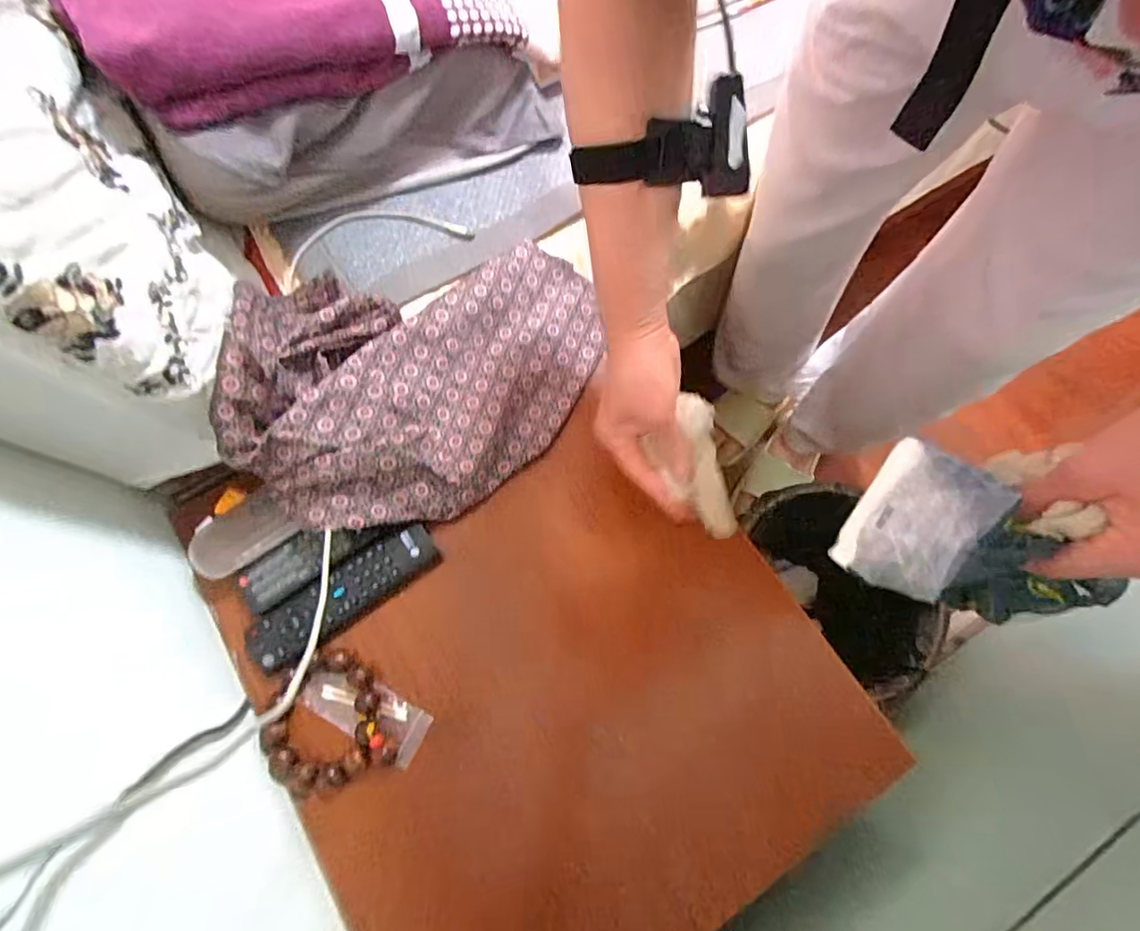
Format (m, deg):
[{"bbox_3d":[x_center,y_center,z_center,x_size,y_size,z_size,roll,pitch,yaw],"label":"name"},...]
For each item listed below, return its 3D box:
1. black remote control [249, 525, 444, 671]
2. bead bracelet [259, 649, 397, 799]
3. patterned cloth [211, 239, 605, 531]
[{"bbox_3d":[-0.185,0.107,0.453,0.160,0.021,0.044,-33,73,-10],"label":"black remote control"},{"bbox_3d":[-0.191,0.196,0.422,0.090,0.017,0.093,-21,72,-7],"label":"bead bracelet"},{"bbox_3d":[-0.118,-0.081,0.464,0.299,0.103,0.227,-13,71,-4],"label":"patterned cloth"}]

